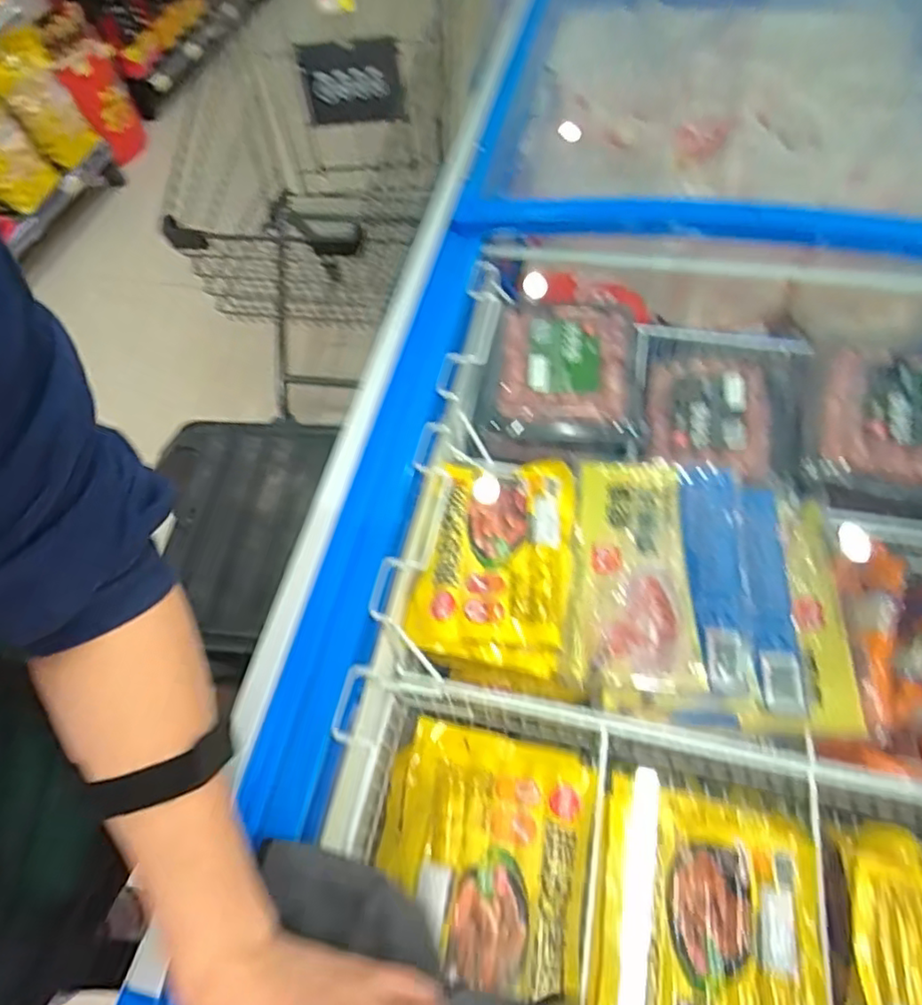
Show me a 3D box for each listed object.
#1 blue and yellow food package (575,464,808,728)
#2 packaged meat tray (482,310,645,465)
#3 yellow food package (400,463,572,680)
[{"bbox_3d":[0.239,0.087,0.664,0.229,0.039,0.274,5,59,7],"label":"blue and yellow food package"},{"bbox_3d":[0.138,-0.163,0.816,0.209,0.091,0.248,4,59,6],"label":"packaged meat tray"},{"bbox_3d":[0.039,0.048,0.665,0.160,0.045,0.234,8,59,8],"label":"yellow food package"}]

